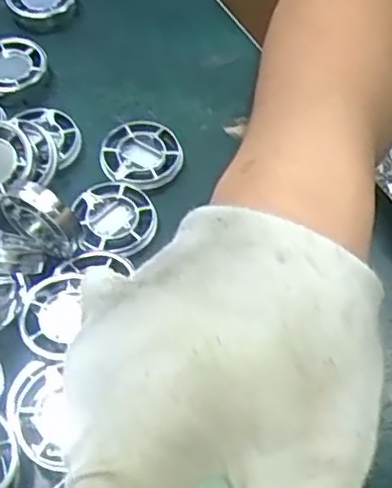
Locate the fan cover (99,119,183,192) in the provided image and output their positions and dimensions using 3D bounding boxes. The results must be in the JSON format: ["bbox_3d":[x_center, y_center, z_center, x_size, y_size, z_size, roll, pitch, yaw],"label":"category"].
[{"bbox_3d":[-0.025,-0.044,0.328,0.039,0.011,0.039,-35,64,-19],"label":"fan cover"}]

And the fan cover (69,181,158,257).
[{"bbox_3d":[-0.036,-0.011,0.307,0.035,0.008,0.039,-19,60,-11],"label":"fan cover"}]

